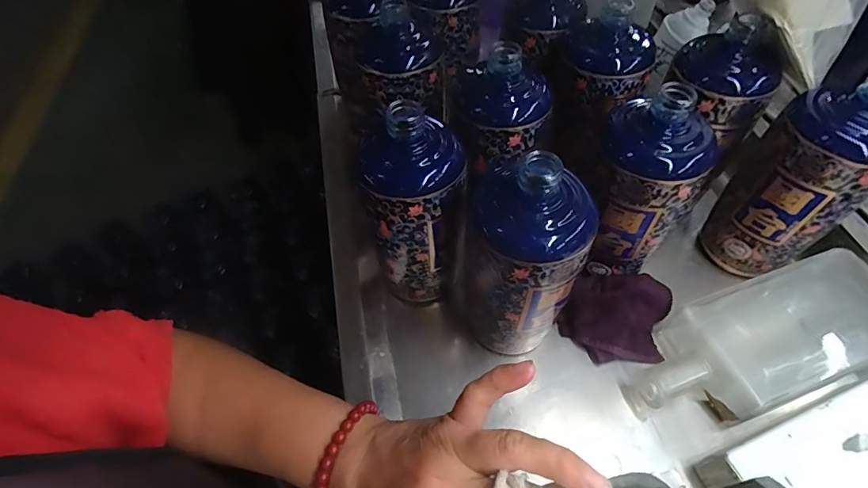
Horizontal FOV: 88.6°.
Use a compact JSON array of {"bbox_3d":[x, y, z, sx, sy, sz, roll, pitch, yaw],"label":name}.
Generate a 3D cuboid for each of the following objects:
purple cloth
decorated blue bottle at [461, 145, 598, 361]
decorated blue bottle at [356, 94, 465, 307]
[{"bbox_3d":[0.159,0.062,0.382,0.096,0.042,0.074,3,56,9],"label":"purple cloth"},{"bbox_3d":[0.062,0.022,0.319,0.074,0.177,0.065,15,59,17],"label":"decorated blue bottle"},{"bbox_3d":[-0.015,-0.022,0.357,0.079,0.176,0.064,-4,55,4],"label":"decorated blue bottle"}]

